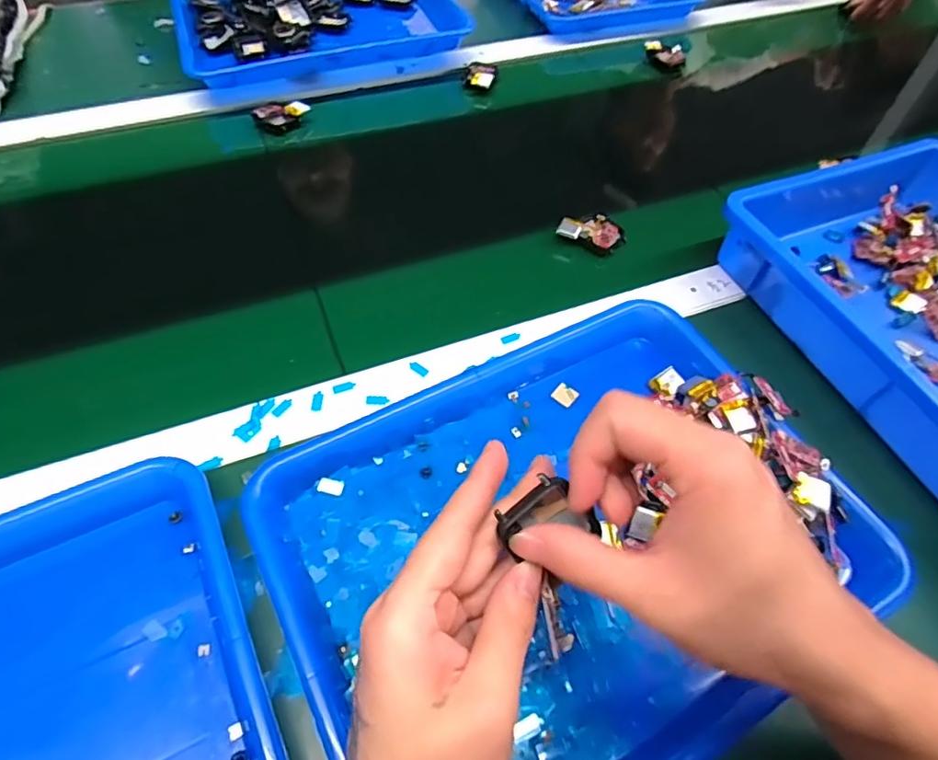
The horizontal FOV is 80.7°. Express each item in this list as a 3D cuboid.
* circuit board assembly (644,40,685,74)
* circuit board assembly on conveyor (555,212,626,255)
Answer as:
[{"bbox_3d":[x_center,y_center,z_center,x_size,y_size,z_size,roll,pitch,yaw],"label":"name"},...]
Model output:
[{"bbox_3d":[0.250,-0.416,0.709,0.053,0.024,0.029,23,58,12],"label":"circuit board assembly"},{"bbox_3d":[0.114,-0.138,0.510,0.059,0.013,0.041,23,58,12],"label":"circuit board assembly on conveyor"}]

